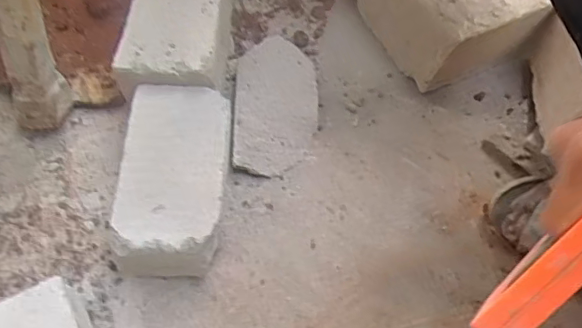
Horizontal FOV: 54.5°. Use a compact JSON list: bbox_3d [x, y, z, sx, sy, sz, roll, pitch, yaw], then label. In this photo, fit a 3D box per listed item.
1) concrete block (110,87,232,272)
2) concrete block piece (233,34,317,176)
[{"bbox_3d":[-0.120,0.016,0.604,0.106,0.082,0.194,4,61,-2],"label":"concrete block"},{"bbox_3d":[-0.019,-0.084,0.693,0.095,0.031,0.197,1,61,-4],"label":"concrete block piece"}]

